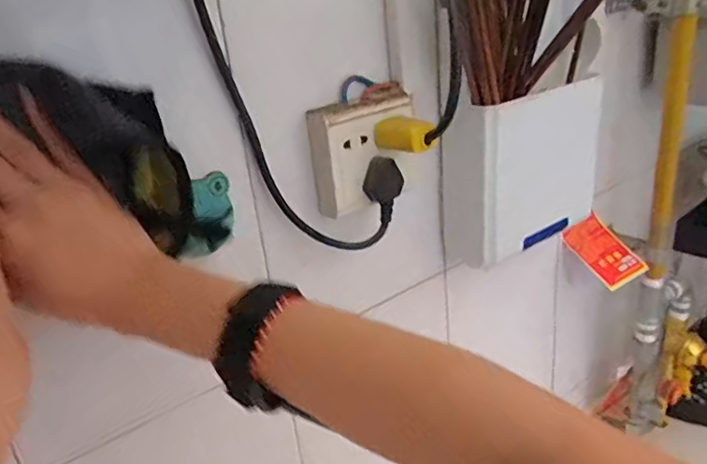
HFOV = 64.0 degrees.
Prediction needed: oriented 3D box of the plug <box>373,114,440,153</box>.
[{"bbox_3d":[0.039,-0.076,0.433,0.050,0.024,0.019,13,30,35],"label":"plug"}]

